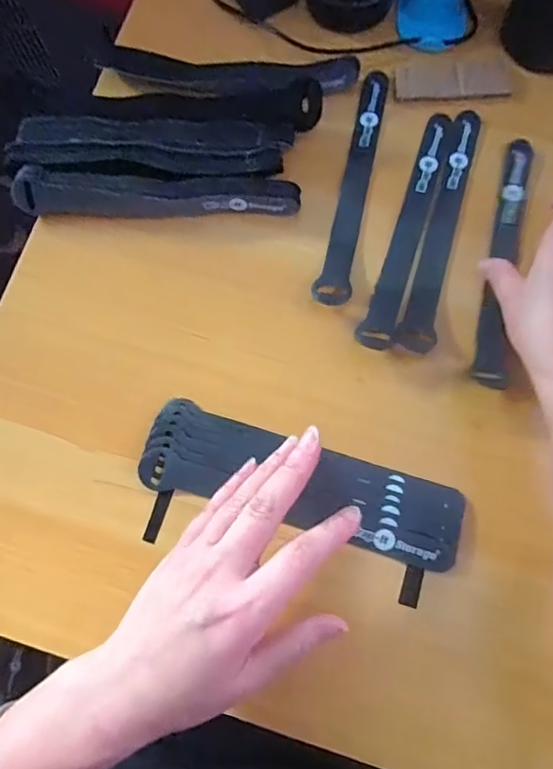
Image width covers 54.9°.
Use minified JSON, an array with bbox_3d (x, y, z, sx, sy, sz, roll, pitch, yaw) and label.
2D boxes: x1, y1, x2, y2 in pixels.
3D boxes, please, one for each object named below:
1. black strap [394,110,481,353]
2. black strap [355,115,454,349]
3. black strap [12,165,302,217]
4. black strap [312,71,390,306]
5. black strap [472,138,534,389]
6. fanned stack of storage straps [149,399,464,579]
[{"bbox_3d":[0.119,-0.115,0.376,0.022,0.010,0.199,18,73,5],"label":"black strap"},{"bbox_3d":[0.095,-0.113,0.372,0.023,0.015,0.198,19,75,6],"label":"black strap"},{"bbox_3d":[-0.084,-0.130,0.373,0.195,0.020,0.028,2,74,1],"label":"black strap"},{"bbox_3d":[0.059,-0.148,0.384,0.023,0.013,0.202,13,74,4],"label":"black strap"},{"bbox_3d":[0.162,-0.091,0.377,0.021,0.006,0.202,9,70,16],"label":"black strap"},{"bbox_3d":[0.016,0.063,0.336,0.199,0.012,0.054,16,75,4],"label":"fanned stack of storage straps"}]

